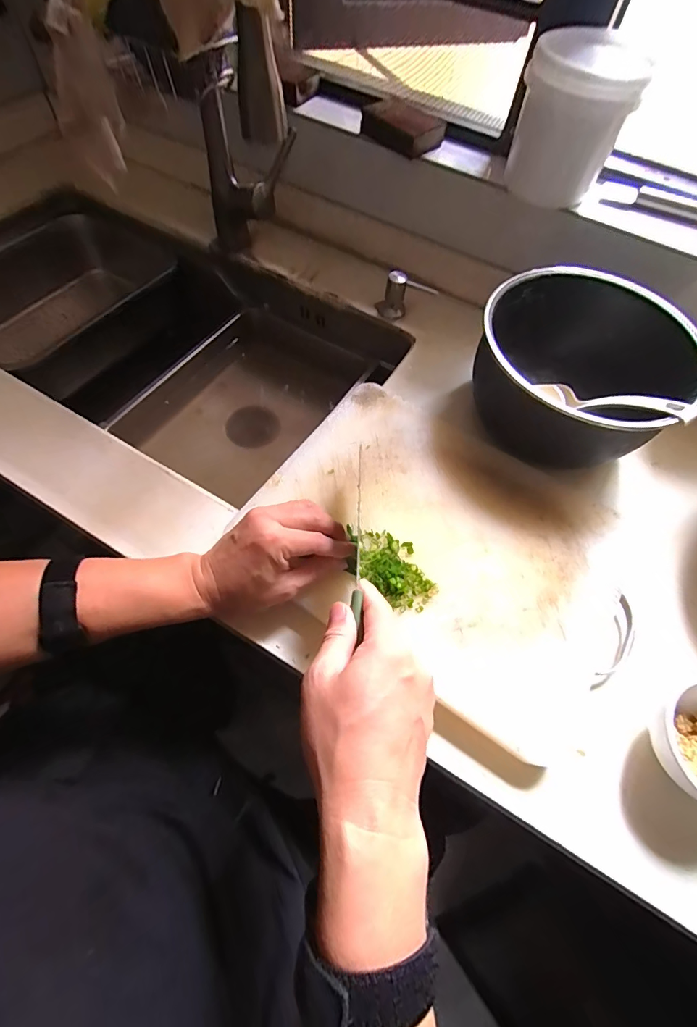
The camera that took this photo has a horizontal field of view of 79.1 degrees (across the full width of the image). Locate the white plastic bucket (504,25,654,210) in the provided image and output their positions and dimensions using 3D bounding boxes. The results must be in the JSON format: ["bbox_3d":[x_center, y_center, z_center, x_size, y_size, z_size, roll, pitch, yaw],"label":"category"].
[{"bbox_3d":[0.253,-0.457,0.493,0.110,0.124,0.115,19,62,5],"label":"white plastic bucket"}]

